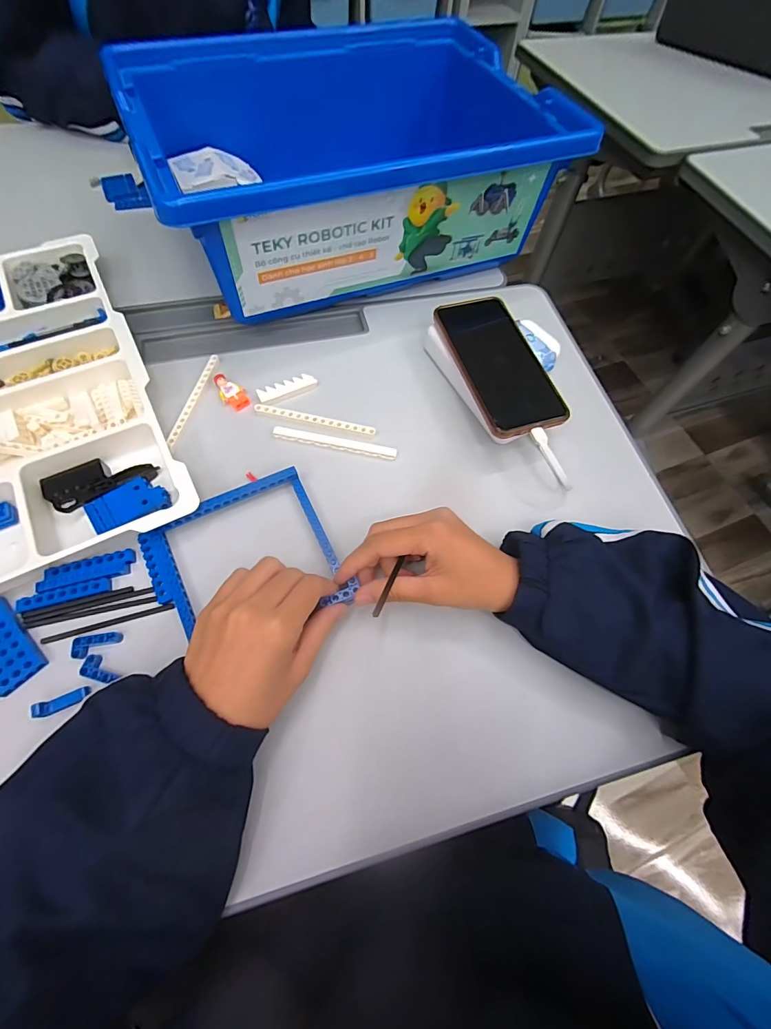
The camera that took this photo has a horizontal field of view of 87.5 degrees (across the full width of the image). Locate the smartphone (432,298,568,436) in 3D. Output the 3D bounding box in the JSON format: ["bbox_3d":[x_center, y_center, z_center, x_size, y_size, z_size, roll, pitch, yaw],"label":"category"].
[{"bbox_3d":[0.108,-0.147,0.385,0.078,0.007,0.161,-14,67,-9],"label":"smartphone"}]

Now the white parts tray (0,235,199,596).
[{"bbox_3d":[-0.351,-0.097,0.355,0.258,0.037,0.365,-25,69,-14],"label":"white parts tray"}]

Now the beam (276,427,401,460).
[{"bbox_3d":[-0.048,-0.068,0.382,0.116,0.005,0.012,10,65,2],"label":"beam"}]

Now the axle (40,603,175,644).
[{"bbox_3d":[-0.209,0.082,0.306,0.091,0.004,0.006,-15,67,-10],"label":"axle"}]

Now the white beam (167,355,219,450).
[{"bbox_3d":[-0.186,-0.111,0.388,0.010,0.005,0.113,13,65,3],"label":"white beam"}]

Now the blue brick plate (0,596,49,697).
[{"bbox_3d":[-0.276,0.092,0.289,0.032,0.007,0.068,-40,73,-19],"label":"blue brick plate"}]

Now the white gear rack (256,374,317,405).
[{"bbox_3d":[-0.097,-0.126,0.400,0.059,0.004,0.018,-25,69,-14],"label":"white gear rack"}]

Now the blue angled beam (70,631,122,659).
[{"bbox_3d":[-0.209,0.094,0.293,0.032,0.006,0.015,-9,66,-7],"label":"blue angled beam"}]

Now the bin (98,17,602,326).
[{"bbox_3d":[-0.042,-0.386,0.454,0.398,0.138,0.294,-20,68,-12],"label":"bin"}]

